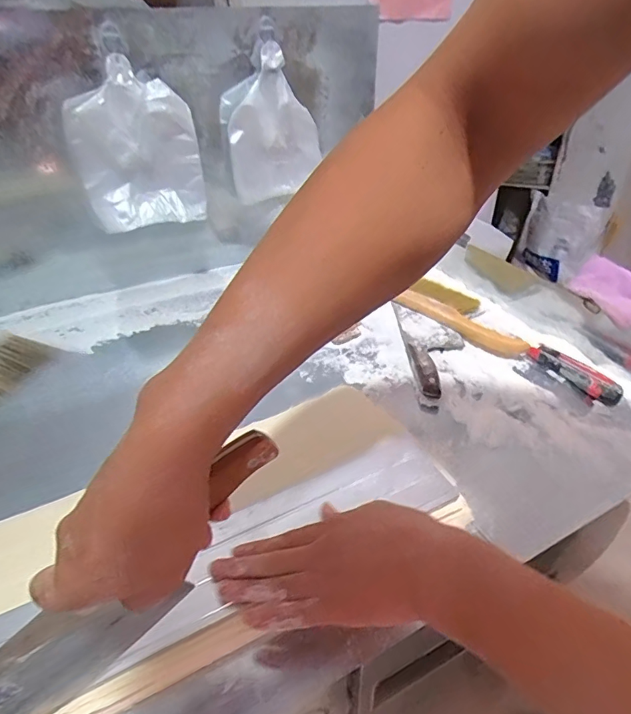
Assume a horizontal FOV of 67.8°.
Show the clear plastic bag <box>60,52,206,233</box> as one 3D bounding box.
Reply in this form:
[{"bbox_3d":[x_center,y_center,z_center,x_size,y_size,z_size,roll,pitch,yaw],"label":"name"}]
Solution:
[{"bbox_3d":[-0.297,-0.336,0.783,0.202,0.220,0.041,-18,38,-21],"label":"clear plastic bag"}]

